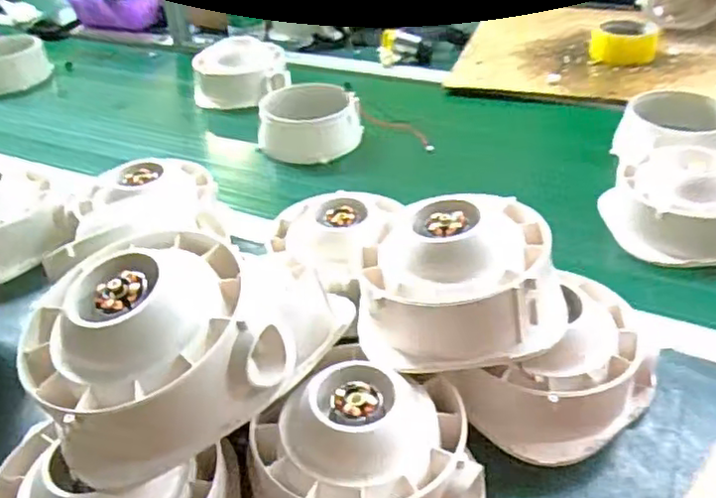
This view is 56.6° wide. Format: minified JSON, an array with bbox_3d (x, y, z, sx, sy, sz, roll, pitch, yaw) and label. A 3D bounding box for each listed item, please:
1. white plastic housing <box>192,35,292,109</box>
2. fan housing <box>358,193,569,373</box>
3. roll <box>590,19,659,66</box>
[{"bbox_3d":[-0.170,-0.260,0.967,0.144,0.052,0.133,-9,37,-7],"label":"white plastic housing"},{"bbox_3d":[0.069,0.016,0.451,0.137,0.074,0.120,-4,37,-1],"label":"fan housing"},{"bbox_3d":[0.389,-0.303,0.970,0.093,0.036,0.086,11,39,19],"label":"roll"}]

